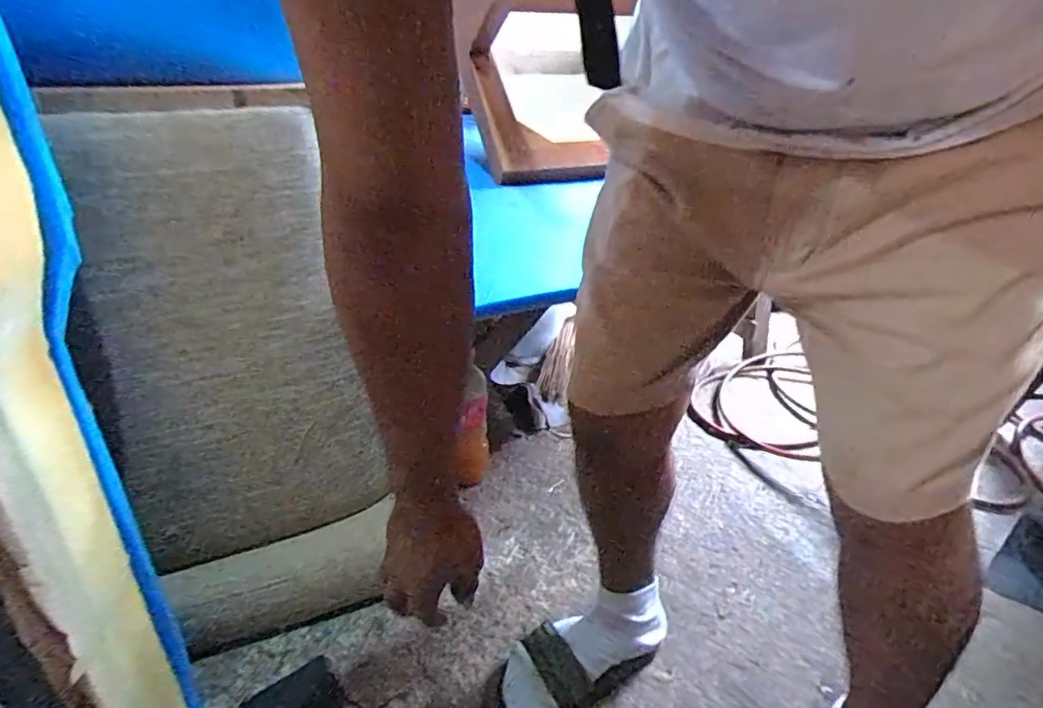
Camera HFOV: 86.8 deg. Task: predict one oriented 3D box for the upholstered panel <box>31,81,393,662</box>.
[{"bbox_3d":[-0.315,0.062,0.642,0.288,0.669,0.079,-16,30,-27],"label":"upholstered panel"}]

